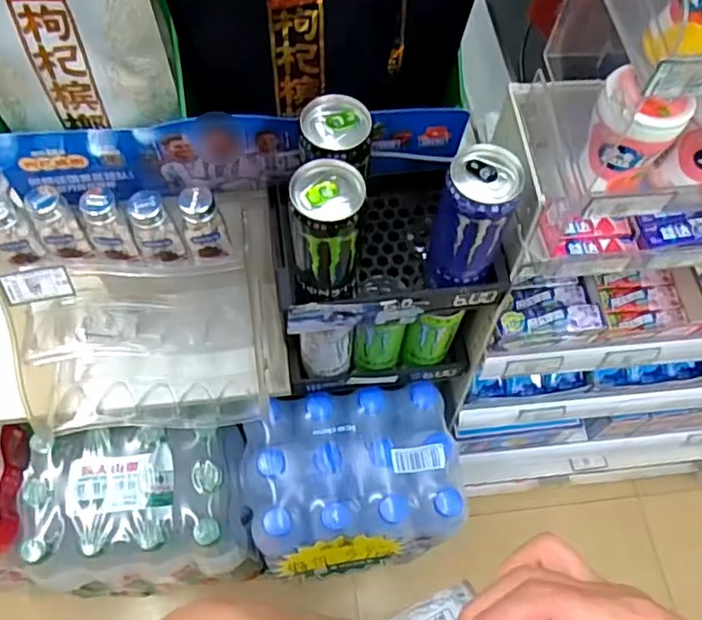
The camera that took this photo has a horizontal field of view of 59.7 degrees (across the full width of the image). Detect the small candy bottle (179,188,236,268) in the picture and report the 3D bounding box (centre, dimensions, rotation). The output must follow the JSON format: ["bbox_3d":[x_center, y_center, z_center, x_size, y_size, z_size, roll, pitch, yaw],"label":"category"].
[{"bbox_3d":[-0.138,-0.080,0.572,0.038,0.076,0.035,-16,65,-9],"label":"small candy bottle"}]

